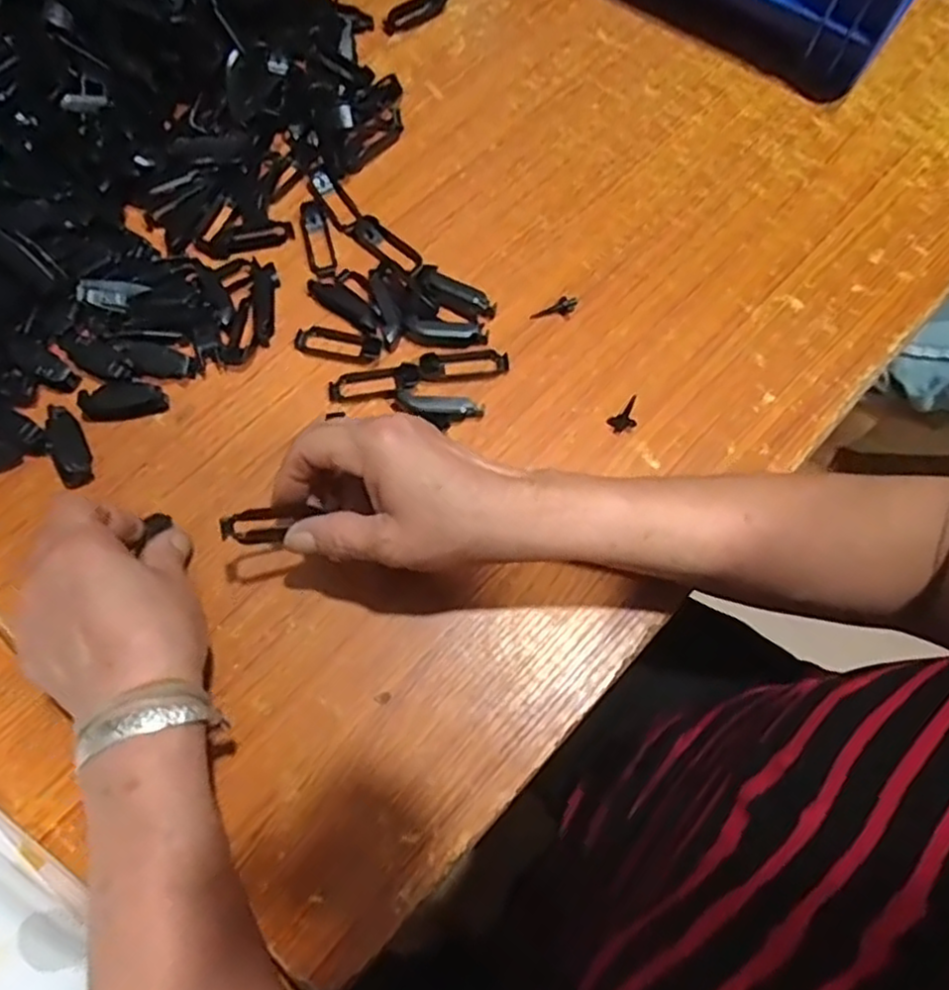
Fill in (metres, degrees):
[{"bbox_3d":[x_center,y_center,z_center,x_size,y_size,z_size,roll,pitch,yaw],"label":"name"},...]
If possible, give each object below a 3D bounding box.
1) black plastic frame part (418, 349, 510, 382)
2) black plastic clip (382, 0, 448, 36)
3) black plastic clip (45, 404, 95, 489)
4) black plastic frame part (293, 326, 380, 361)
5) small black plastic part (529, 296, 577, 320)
[{"bbox_3d":[-0.007,-0.084,0.457,0.058,0.006,0.019,-5,71,-4],"label":"black plastic frame part"},{"bbox_3d":[-0.046,-0.383,0.560,0.058,0.015,0.015,-31,75,-12],"label":"black plastic clip"},{"bbox_3d":[-0.244,-0.029,0.425,0.020,0.013,0.049,-27,74,-11],"label":"black plastic clip"},{"bbox_3d":[-0.089,-0.098,0.459,0.056,0.006,0.018,12,71,2],"label":"black plastic frame part"},{"bbox_3d":[0.053,-0.124,0.476,0.033,0.005,0.016,-18,72,5],"label":"small black plastic part"}]

